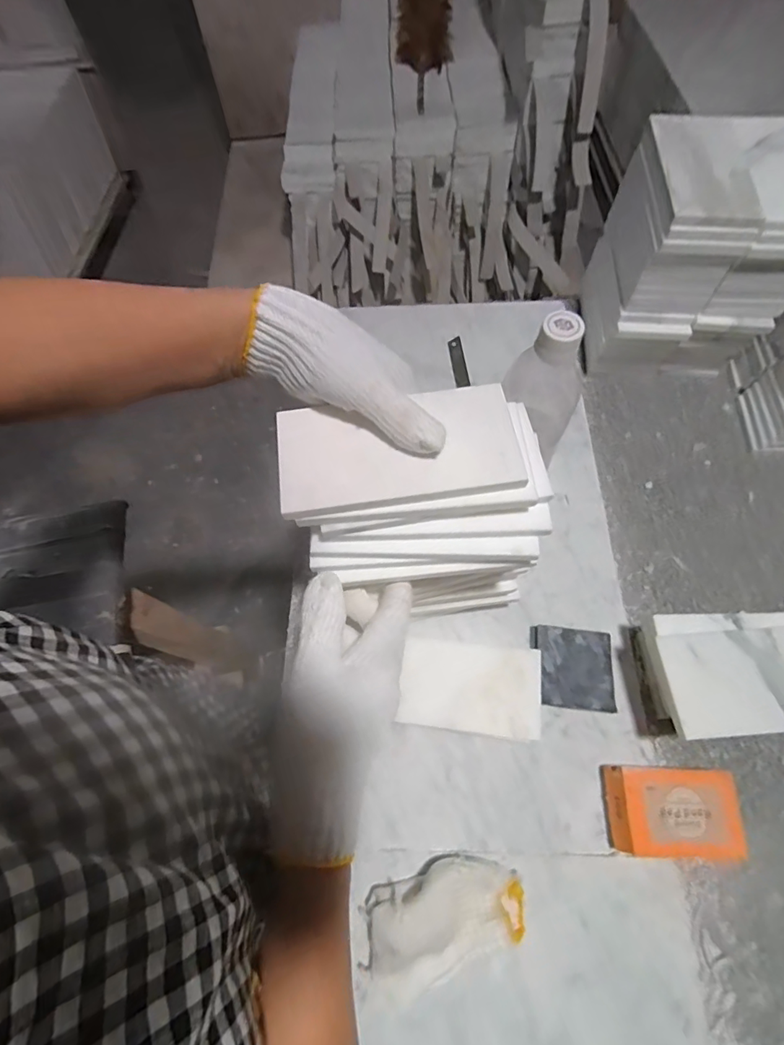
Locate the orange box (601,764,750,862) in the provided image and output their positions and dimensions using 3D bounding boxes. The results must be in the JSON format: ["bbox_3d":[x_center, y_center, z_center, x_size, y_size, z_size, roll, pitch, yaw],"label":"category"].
[{"bbox_3d":[0.217,0.227,0.384,0.097,0.043,0.059,2,65,1],"label":"orange box"}]

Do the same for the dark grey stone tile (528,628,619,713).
[{"bbox_3d":[0.163,0.132,0.441,0.071,0.018,0.068,6,65,3],"label":"dark grey stone tile"}]

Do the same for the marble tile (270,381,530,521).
[{"bbox_3d":[0.003,-0.047,0.306,0.147,0.010,0.076,-9,66,-3],"label":"marble tile"}]

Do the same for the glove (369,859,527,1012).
[{"bbox_3d":[0.037,0.293,0.356,0.120,0.036,0.068,-24,68,-11],"label":"glove"}]

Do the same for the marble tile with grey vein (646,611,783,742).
[{"bbox_3d":[0.282,0.113,0.375,0.148,0.010,0.089,-5,63,2],"label":"marble tile with grey vein"}]

